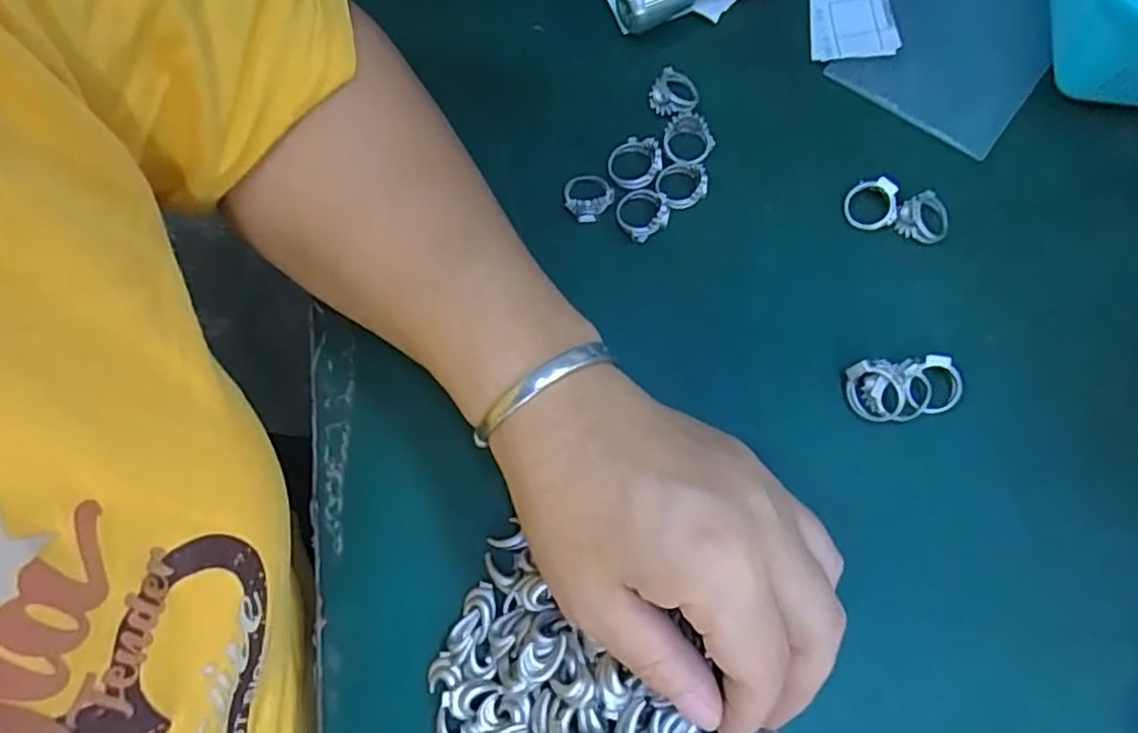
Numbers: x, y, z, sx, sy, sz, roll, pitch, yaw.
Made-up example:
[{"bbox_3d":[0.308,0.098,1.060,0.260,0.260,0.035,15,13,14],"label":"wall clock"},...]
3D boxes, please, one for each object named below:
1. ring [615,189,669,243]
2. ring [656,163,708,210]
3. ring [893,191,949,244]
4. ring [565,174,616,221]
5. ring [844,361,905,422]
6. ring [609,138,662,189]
[{"bbox_3d":[0.032,-0.068,0.295,0.022,0.006,0.022,-1,72,2],"label":"ring"},{"bbox_3d":[0.050,-0.081,0.297,0.022,0.007,0.020,-1,72,2],"label":"ring"},{"bbox_3d":[0.149,-0.063,0.286,0.021,0.006,0.021,-1,72,2],"label":"ring"},{"bbox_3d":[0.009,-0.076,0.300,0.021,0.010,0.023,-1,72,2],"label":"ring"},{"bbox_3d":[0.117,0.009,0.262,0.016,0.013,0.024,-21,72,-4],"label":"ring"},{"bbox_3d":[0.029,-0.090,0.301,0.023,0.008,0.022,-1,72,2],"label":"ring"}]

